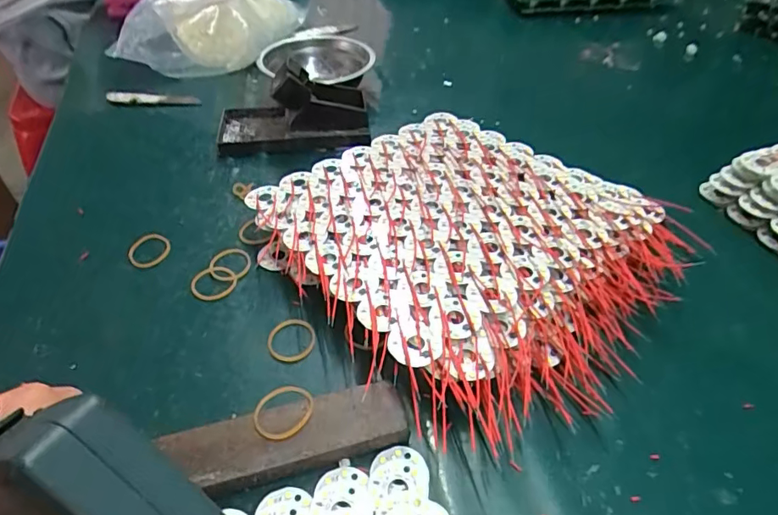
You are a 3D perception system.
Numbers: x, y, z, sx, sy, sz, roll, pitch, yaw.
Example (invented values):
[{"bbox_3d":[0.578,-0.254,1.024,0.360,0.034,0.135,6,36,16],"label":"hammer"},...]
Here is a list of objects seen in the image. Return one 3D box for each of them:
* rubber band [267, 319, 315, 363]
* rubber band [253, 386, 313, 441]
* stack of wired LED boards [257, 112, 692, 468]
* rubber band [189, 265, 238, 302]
[{"bbox_3d":[-0.064,0.055,0.342,0.031,0.004,0.033,-1,44,1],"label":"rubber band"},{"bbox_3d":[-0.059,0.087,0.289,0.033,0.004,0.033,-1,38,1],"label":"rubber band"},{"bbox_3d":[0.065,-0.019,0.392,0.268,0.040,0.274,-31,52,-27],"label":"stack of wired LED boards"},{"bbox_3d":[-0.127,0.018,0.376,0.030,0.005,0.029,-1,44,1],"label":"rubber band"}]

